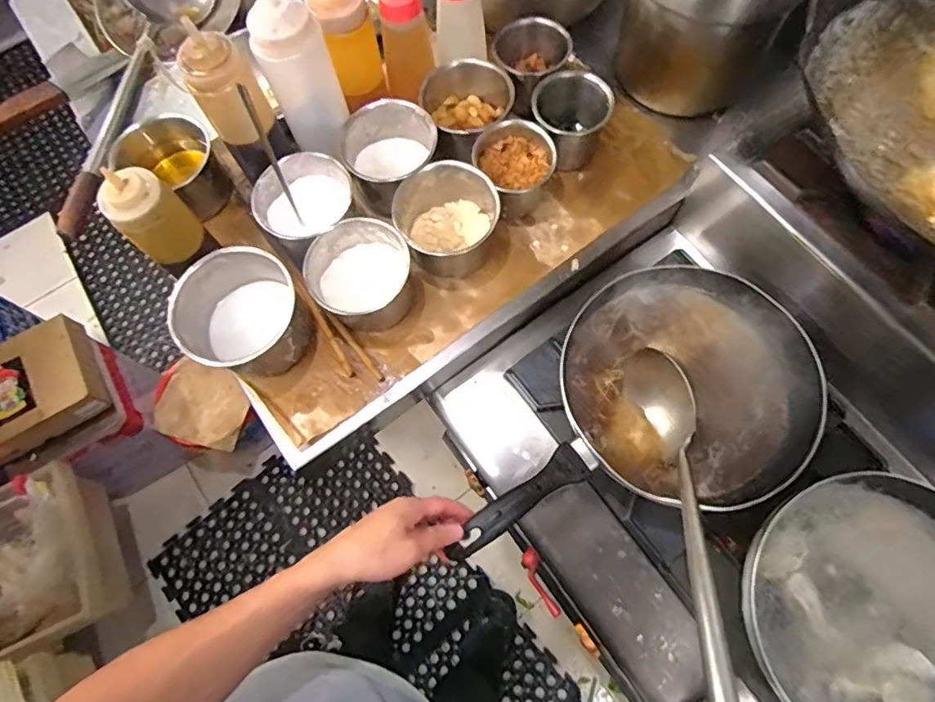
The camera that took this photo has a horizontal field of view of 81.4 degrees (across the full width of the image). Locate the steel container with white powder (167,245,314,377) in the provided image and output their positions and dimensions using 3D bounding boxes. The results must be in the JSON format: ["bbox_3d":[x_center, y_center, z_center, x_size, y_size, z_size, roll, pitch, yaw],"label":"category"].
[{"bbox_3d":[-0.258,-0.034,0.632,0.127,0.094,0.131,-1,70,2],"label":"steel container with white powder"}]

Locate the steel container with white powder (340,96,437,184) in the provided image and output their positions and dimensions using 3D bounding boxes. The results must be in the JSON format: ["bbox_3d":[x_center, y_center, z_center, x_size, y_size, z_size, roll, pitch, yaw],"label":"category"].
[{"bbox_3d":[-0.096,-0.251,0.705,0.112,0.092,0.120,-1,70,2],"label":"steel container with white powder"}]

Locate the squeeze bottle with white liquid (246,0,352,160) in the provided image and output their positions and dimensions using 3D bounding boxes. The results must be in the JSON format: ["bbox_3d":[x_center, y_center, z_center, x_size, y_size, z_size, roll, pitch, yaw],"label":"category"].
[{"bbox_3d":[-0.184,-0.296,0.634,0.079,0.202,0.076,-22,71,-6],"label":"squeeze bottle with white liquid"}]

